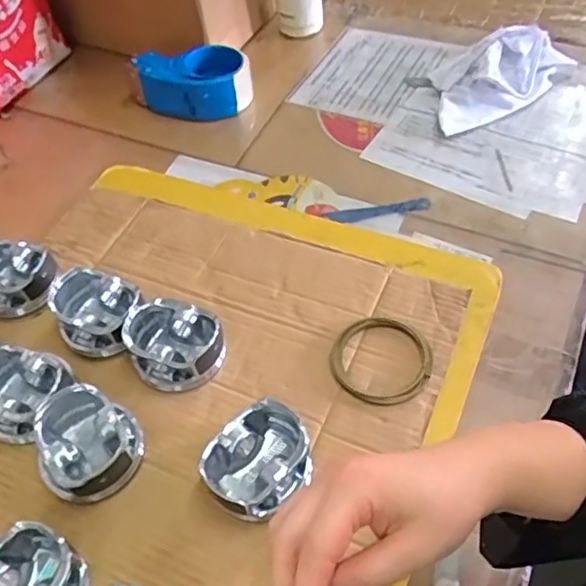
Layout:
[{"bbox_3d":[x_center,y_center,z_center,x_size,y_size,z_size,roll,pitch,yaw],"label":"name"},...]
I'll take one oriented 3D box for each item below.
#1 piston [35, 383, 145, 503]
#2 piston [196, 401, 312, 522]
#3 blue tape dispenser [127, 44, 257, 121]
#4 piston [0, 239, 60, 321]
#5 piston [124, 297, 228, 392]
[{"bbox_3d":[-0.173,0.125,0.509,0.086,0.048,0.080,-1,53,2],"label":"piston"},{"bbox_3d":[-0.026,0.138,0.492,0.089,0.043,0.072,-39,61,-24],"label":"piston"},{"bbox_3d":[-0.130,-0.270,0.802,0.152,0.066,0.079,-10,53,-5],"label":"blue tape dispenser"},{"bbox_3d":[-0.289,-0.020,0.630,0.082,0.048,0.084,-35,59,-22],"label":"piston"},{"bbox_3d":[-0.108,0.046,0.567,0.087,0.044,0.079,-1,53,2],"label":"piston"}]

